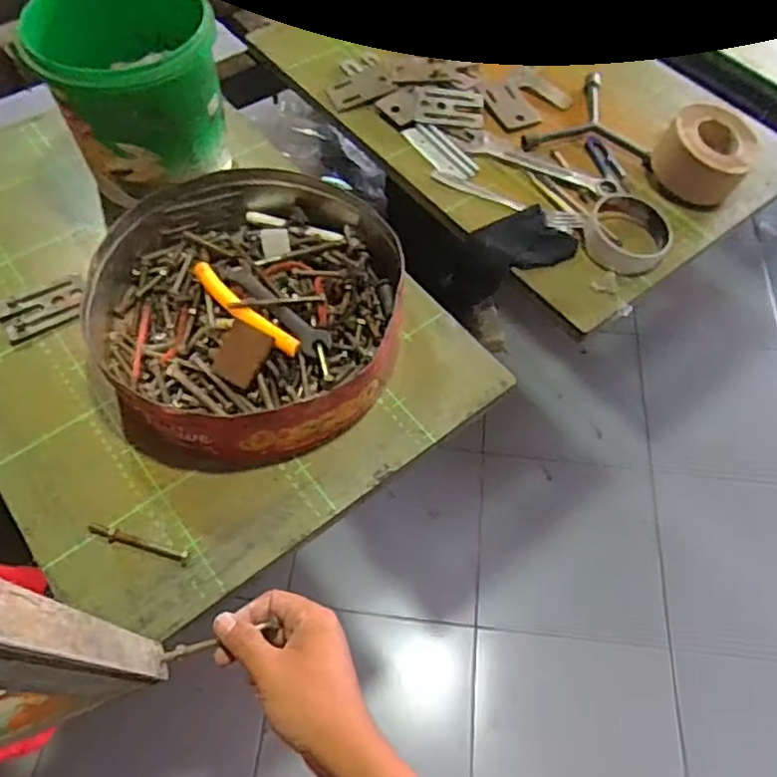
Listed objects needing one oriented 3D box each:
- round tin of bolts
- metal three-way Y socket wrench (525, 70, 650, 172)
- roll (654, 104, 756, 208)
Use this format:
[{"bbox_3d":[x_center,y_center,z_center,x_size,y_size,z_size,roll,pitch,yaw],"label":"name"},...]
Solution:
[{"bbox_3d":[-0.122,-0.076,0.577,0.268,0.062,0.288,1,58,-2],"label":"round tin of bolts"},{"bbox_3d":[0.239,-0.320,0.768,0.143,0.022,0.150,14,59,6],"label":"metal three-way Y socket wrench"},{"bbox_3d":[0.336,-0.247,0.697,0.089,0.060,0.087,1,58,-2],"label":"roll"}]

